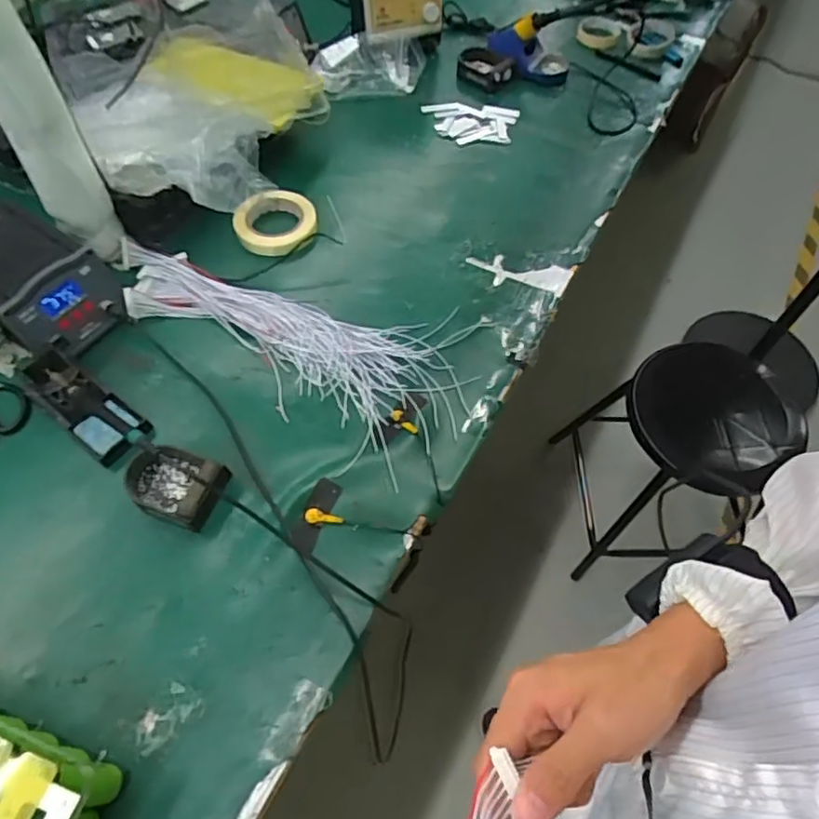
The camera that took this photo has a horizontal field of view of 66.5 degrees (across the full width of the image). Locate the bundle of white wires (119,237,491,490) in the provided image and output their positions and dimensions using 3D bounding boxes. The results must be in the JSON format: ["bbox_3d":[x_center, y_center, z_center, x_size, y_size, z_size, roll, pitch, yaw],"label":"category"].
[{"bbox_3d":[-0.175,-0.088,0.803,0.493,0.022,0.215,15,60,8],"label":"bundle of white wires"}]

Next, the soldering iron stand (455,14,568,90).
[{"bbox_3d":[0.192,-0.651,1.132,0.201,0.076,0.158,11,59,5],"label":"soldering iron stand"}]

